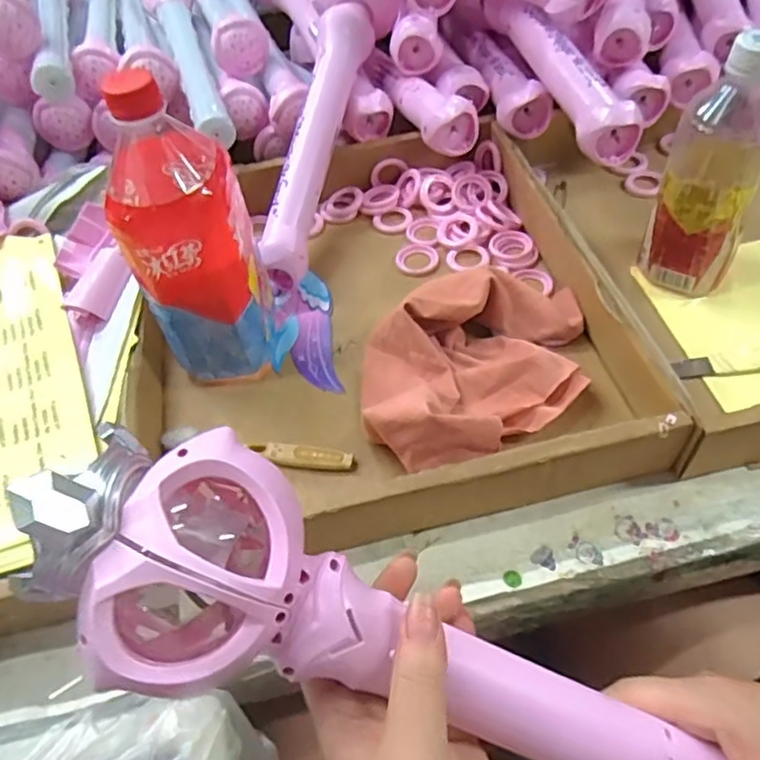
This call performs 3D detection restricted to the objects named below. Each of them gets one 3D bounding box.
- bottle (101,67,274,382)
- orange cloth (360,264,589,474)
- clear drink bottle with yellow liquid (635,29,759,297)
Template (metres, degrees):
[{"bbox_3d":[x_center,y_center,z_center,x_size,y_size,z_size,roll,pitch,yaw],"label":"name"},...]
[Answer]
[{"bbox_3d":[-0.131,-0.104,0.435,0.080,0.202,0.102,-19,53,-8],"label":"bottle"},{"bbox_3d":[0.070,-0.018,0.445,0.187,0.073,0.131,-26,55,-14],"label":"orange cloth"},{"bbox_3d":[0.240,-0.149,0.455,0.063,0.183,0.069,22,58,21],"label":"clear drink bottle with yellow liquid"}]

